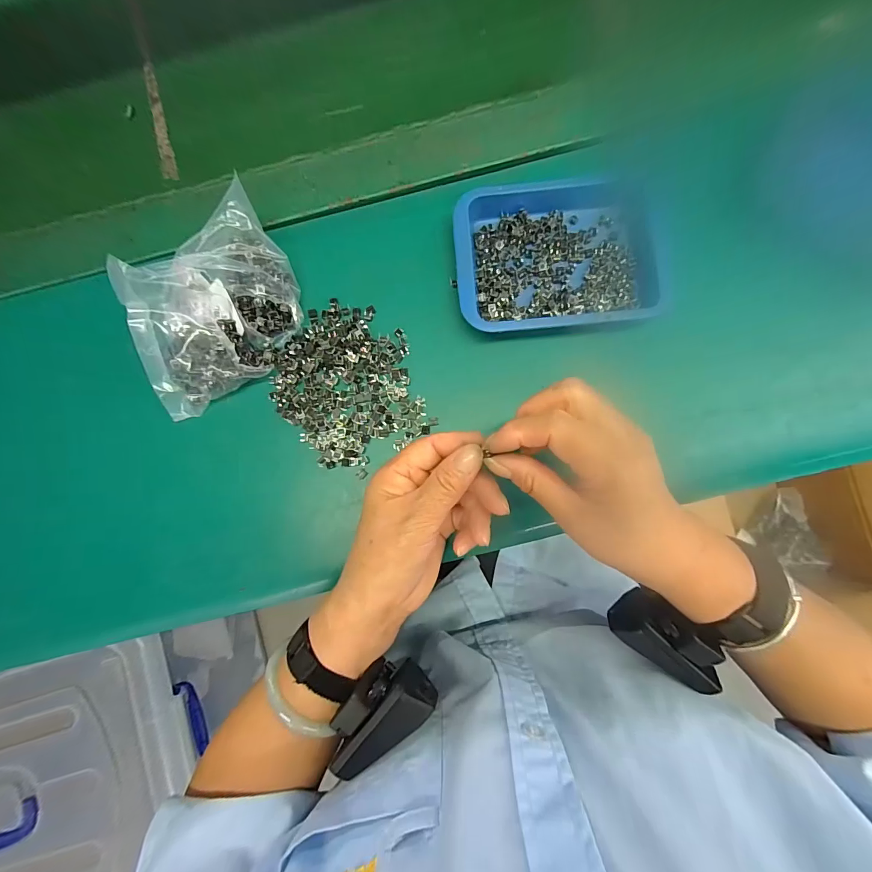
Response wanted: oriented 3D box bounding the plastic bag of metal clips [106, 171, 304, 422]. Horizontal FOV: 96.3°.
[{"bbox_3d":[-0.162,-0.092,0.288,0.085,0.069,0.171,30,86,6],"label":"plastic bag of metal clips"}]

